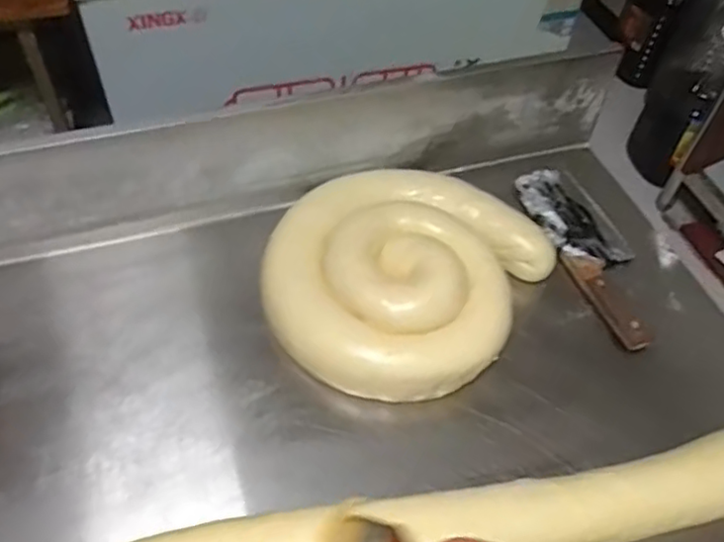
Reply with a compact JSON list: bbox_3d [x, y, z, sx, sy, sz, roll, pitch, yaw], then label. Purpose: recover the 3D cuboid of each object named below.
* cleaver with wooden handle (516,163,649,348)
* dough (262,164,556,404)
[{"bbox_3d":[0.271,-0.030,0.778,0.093,0.021,0.277,-14,54,-14],"label":"cleaver with wooden handle"},{"bbox_3d":[0.042,-0.009,0.709,0.268,0.050,0.300,29,56,18],"label":"dough"}]

